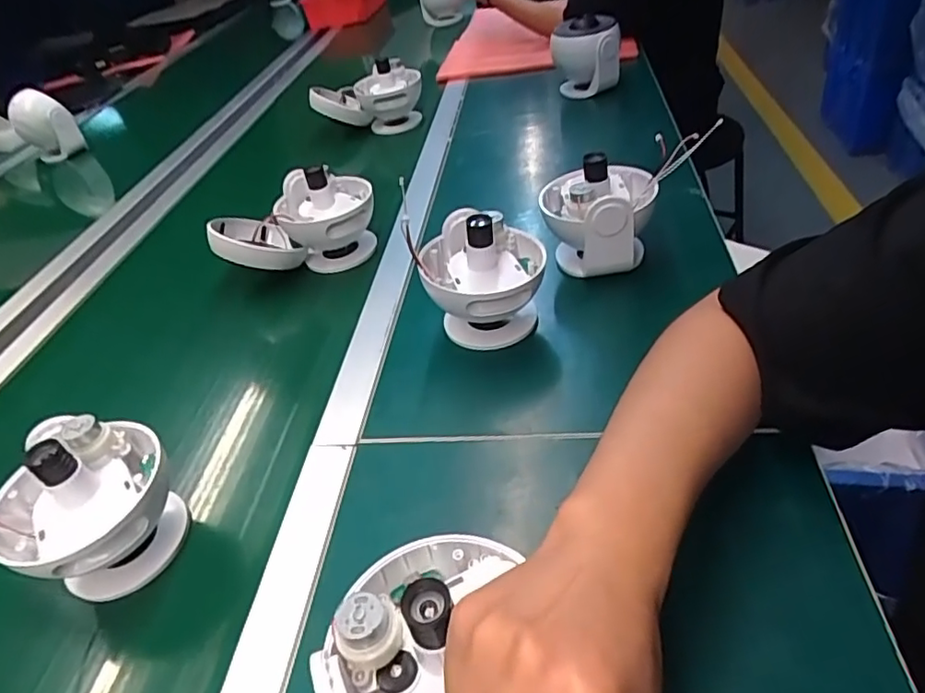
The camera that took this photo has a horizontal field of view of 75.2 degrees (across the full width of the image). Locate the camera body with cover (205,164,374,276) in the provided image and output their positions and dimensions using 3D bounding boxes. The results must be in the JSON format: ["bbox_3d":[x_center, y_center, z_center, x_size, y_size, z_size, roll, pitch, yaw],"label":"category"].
[{"bbox_3d":[-0.202,-0.148,0.732,0.193,0.112,0.106,-10,26,-3],"label":"camera body with cover"}]

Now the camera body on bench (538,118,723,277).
[{"bbox_3d":[0.152,-0.132,0.636,0.118,0.132,0.104,-26,31,-32],"label":"camera body on bench"}]

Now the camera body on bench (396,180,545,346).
[{"bbox_3d":[0.016,-0.058,0.570,0.122,0.126,0.099,-2,27,11],"label":"camera body on bench"}]

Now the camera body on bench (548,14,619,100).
[{"bbox_3d":[0.218,-0.511,1.057,0.116,0.124,0.096,-1,27,13],"label":"camera body on bench"}]

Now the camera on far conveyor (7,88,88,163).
[{"bbox_3d":[-0.821,-0.422,1.199,0.115,0.146,0.108,-23,30,-27],"label":"camera on far conveyor"}]

